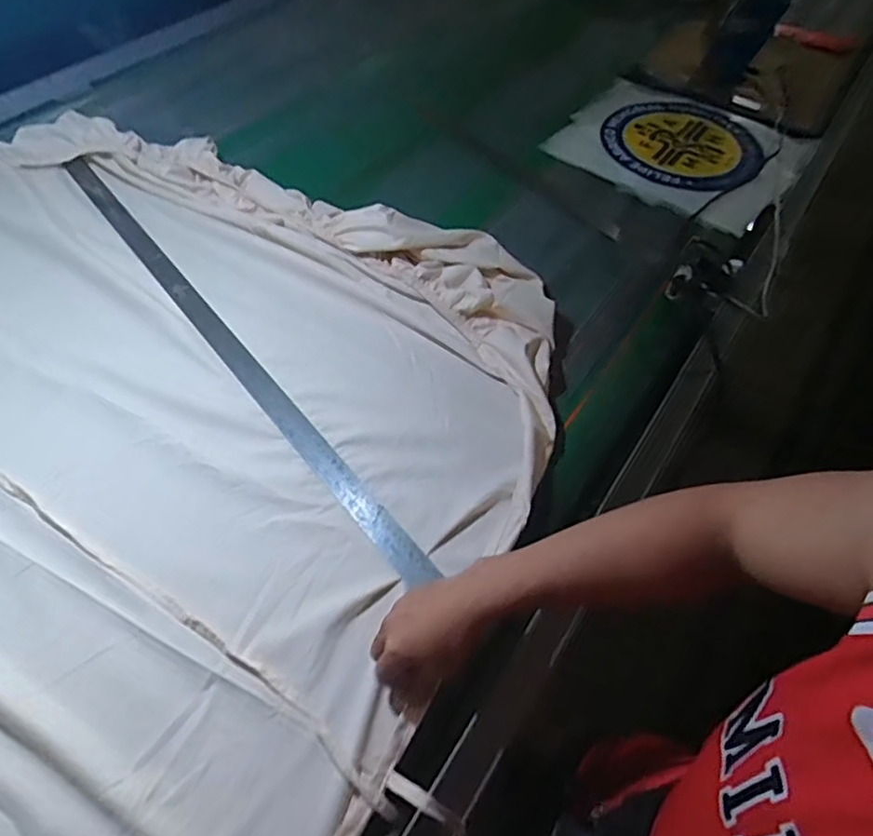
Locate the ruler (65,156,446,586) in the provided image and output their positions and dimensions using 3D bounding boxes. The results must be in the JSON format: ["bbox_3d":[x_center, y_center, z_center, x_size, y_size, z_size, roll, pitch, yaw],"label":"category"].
[{"bbox_3d":[-0.303,-0.121,0.857,0.034,0.010,0.891,-34,61,-23],"label":"ruler"}]

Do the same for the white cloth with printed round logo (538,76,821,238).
[{"bbox_3d":[0.453,-0.511,1.192,0.399,0.029,0.394,32,51,19],"label":"white cloth with printed round logo"}]

